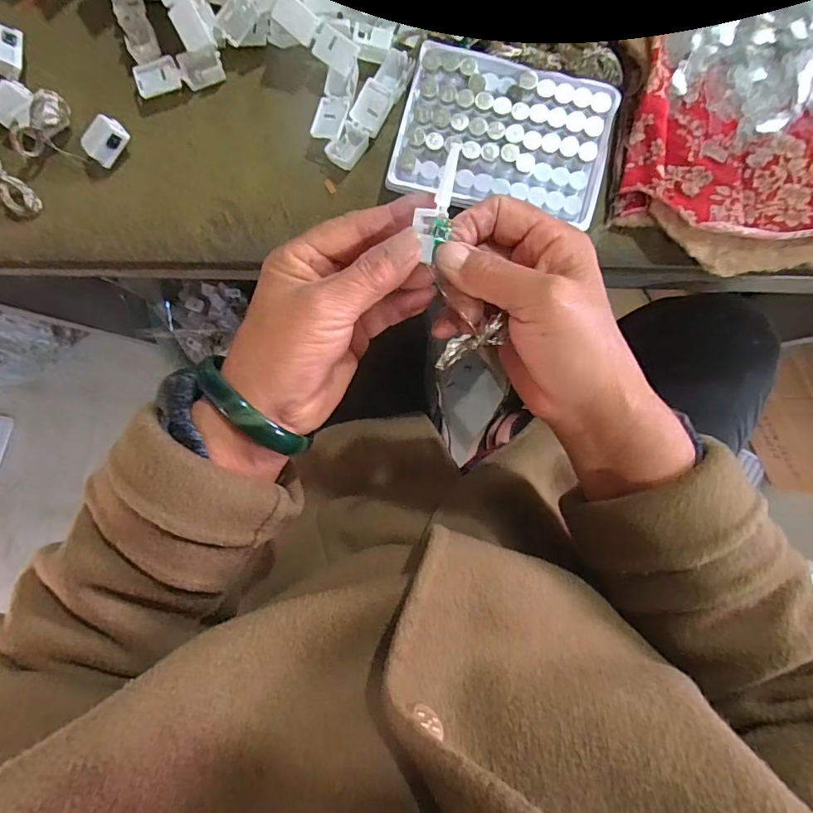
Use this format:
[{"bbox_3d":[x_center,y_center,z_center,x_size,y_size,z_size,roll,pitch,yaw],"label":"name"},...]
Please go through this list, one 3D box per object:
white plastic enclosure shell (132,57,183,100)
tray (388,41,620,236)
[{"bbox_3d":[-0.161,-0.213,0.311,0.028,0.004,0.020,-18,100,-3],"label":"white plastic enclosure shell"},{"bbox_3d":[0.061,-0.169,0.305,0.128,0.019,0.090,13,91,1],"label":"tray"}]

